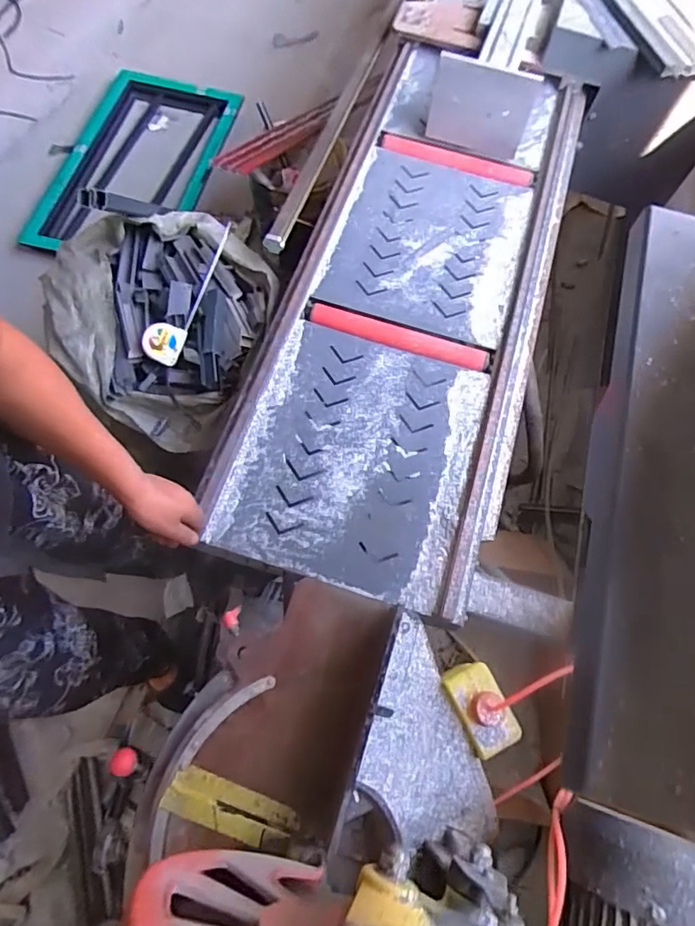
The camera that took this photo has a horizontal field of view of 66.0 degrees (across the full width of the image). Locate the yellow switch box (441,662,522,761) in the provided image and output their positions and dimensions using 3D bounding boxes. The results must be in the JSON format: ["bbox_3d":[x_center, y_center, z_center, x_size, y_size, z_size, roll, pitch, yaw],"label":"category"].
[{"bbox_3d":[0.168,0.302,0.662,0.063,0.047,0.106,-24,71,-11],"label":"yellow switch box"}]

